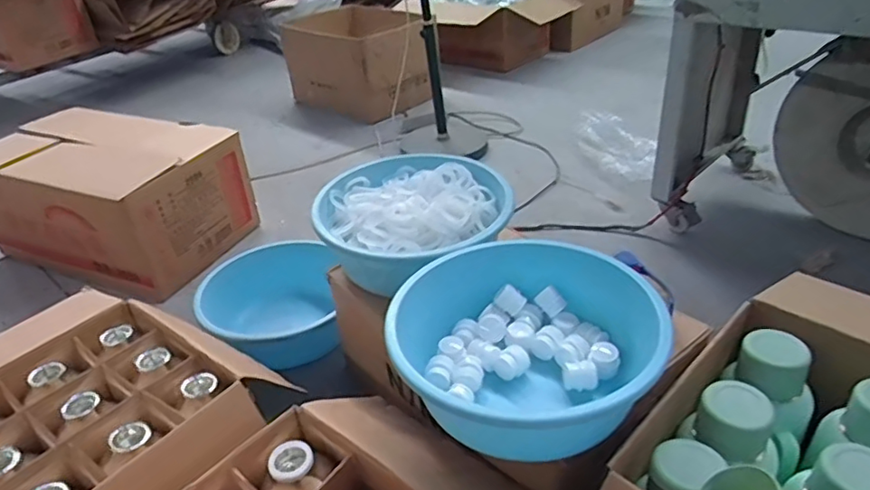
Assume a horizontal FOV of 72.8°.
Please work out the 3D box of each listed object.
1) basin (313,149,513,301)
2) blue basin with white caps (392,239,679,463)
[{"bbox_3d":[-0.056,-0.041,1.133,0.358,0.131,0.349,-4,33,2],"label":"basin"},{"bbox_3d":[0.128,0.146,0.841,0.367,0.136,0.338,0,33,8],"label":"blue basin with white caps"}]

